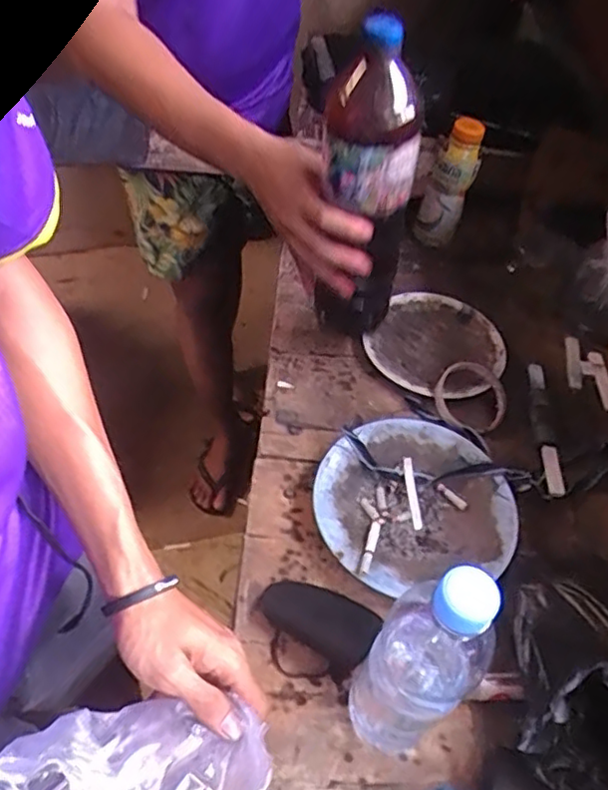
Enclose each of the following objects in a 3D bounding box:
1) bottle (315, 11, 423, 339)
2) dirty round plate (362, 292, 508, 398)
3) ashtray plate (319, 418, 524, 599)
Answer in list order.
[{"bbox_3d":[0.060,-0.181,0.618,0.084,0.330,0.092,7,50,1],"label":"bottle"},{"bbox_3d":[0.161,-0.062,0.767,0.155,0.026,0.158,2,50,-3],"label":"dirty round plate"},{"bbox_3d":[0.104,0.100,0.622,0.185,0.028,0.175,2,50,-3],"label":"ashtray plate"}]

